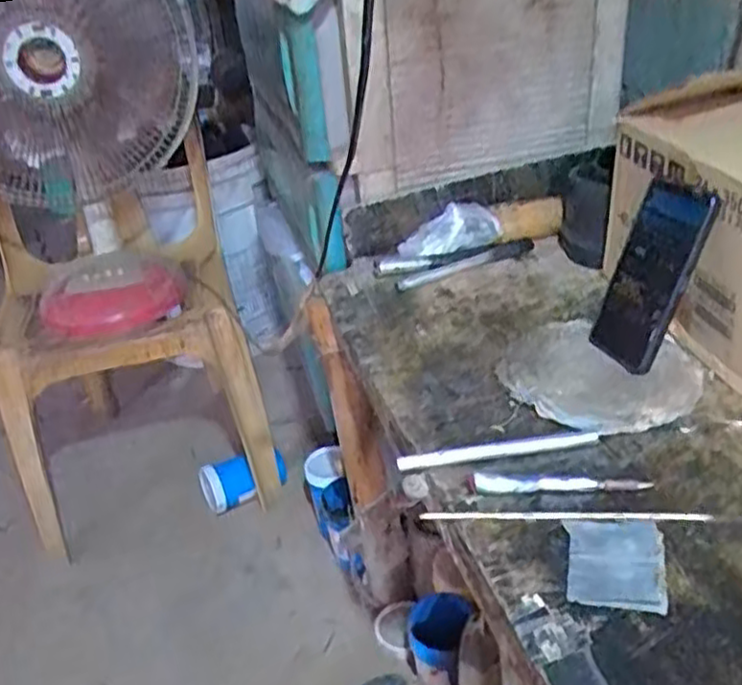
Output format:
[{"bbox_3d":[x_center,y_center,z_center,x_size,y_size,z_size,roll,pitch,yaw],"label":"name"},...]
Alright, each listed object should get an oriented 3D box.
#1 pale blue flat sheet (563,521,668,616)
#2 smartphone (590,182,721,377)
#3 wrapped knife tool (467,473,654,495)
[{"bbox_3d":[0.162,0.144,0.483,0.059,0.012,0.068,4,32,15],"label":"pale blue flat sheet"},{"bbox_3d":[0.244,-0.059,0.643,0.017,0.159,0.075,5,22,-34],"label":"smartphone"},{"bbox_3d":[0.141,0.106,0.547,0.132,0.010,0.022,1,31,10],"label":"wrapped knife tool"}]

